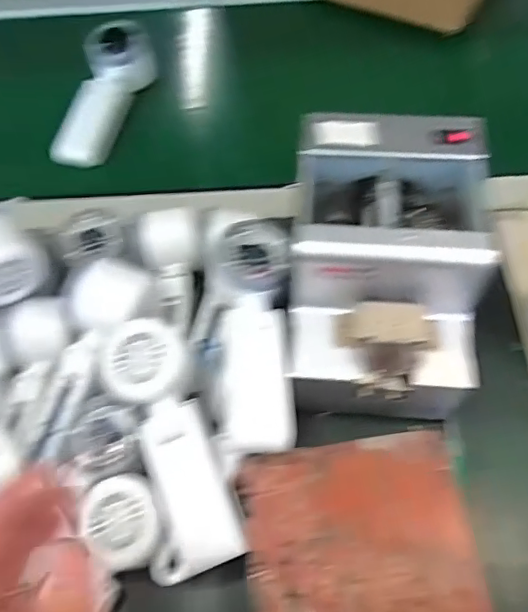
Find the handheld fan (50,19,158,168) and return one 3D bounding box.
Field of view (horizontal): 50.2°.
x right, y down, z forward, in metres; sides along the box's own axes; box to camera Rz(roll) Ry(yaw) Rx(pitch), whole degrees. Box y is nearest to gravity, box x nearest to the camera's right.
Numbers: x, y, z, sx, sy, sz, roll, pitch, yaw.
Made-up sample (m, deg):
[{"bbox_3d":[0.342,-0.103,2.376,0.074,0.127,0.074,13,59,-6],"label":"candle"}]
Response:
[{"bbox_3d":[-0.170,-0.226,0.604,0.072,0.048,0.171,6,62,8],"label":"handheld fan"}]

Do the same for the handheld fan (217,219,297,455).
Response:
[{"bbox_3d":[-0.005,0.021,0.405,0.056,0.051,0.166,-6,61,1],"label":"handheld fan"}]

